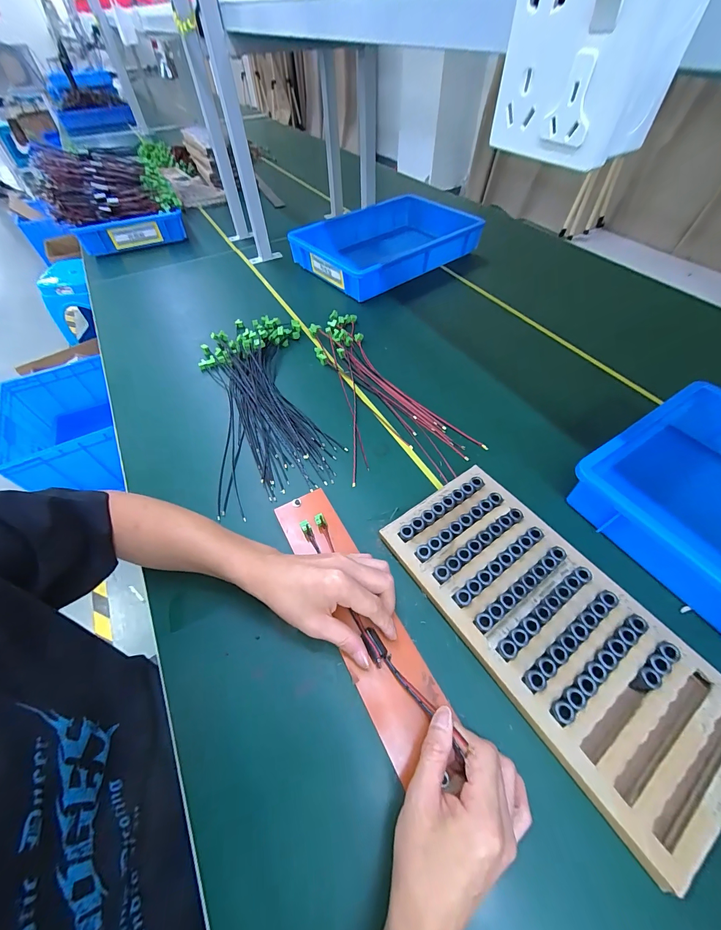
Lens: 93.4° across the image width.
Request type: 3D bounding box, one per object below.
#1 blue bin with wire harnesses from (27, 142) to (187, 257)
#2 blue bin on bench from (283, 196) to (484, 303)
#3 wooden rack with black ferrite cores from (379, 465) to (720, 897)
[{"bbox_3d":[-0.666,-0.717,0.944,0.310,0.195,0.193,-22,56,-13],"label":"blue bin with wire harnesses"},{"bbox_3d":[0.076,-0.595,0.905,0.453,0.083,0.297,-35,60,-21],"label":"blue bin on bench"},{"bbox_3d":[0.200,0.164,0.375,0.175,0.033,0.357,-30,58,-18],"label":"wooden rack with black ferrite cores"}]

